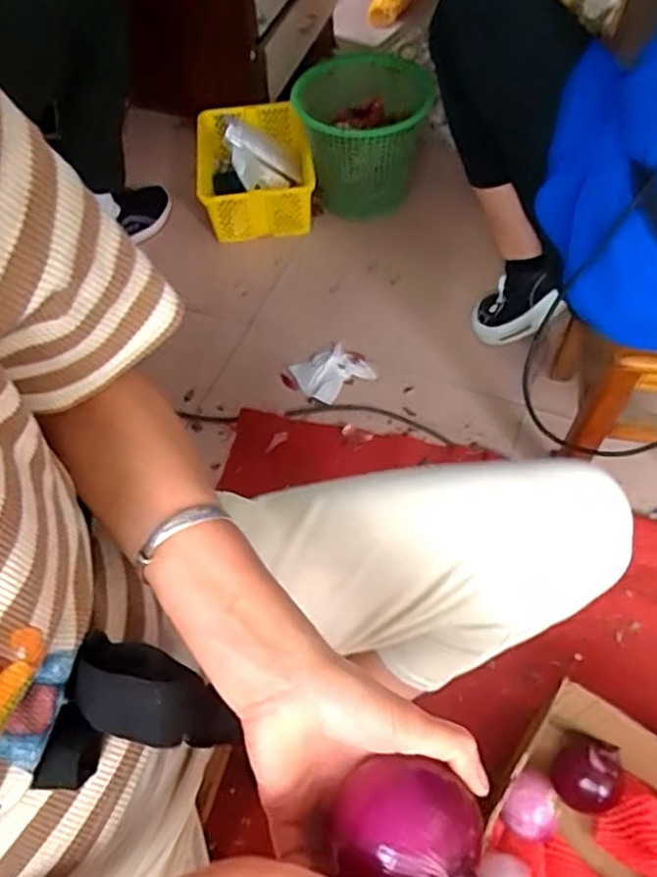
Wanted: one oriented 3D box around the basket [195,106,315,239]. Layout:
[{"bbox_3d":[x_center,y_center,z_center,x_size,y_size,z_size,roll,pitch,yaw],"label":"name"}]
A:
[{"bbox_3d":[-0.147,-0.532,1.309,0.225,0.122,0.281,-9,58,-2],"label":"basket"}]

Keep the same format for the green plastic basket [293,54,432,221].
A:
[{"bbox_3d":[0.060,-0.573,1.272,0.251,0.218,0.258,11,59,10],"label":"green plastic basket"}]

